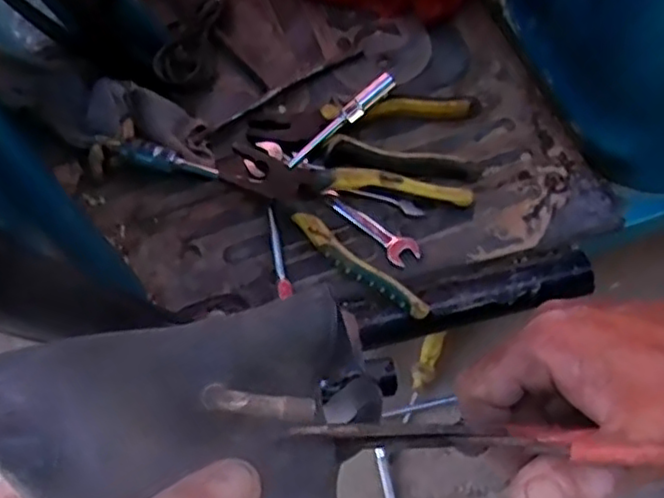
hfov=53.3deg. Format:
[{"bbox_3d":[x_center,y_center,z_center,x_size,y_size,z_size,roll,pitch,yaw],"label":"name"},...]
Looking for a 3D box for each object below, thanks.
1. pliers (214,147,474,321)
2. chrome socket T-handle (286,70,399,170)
[{"bbox_3d":[0.006,-0.043,0.528,0.208,0.027,0.105,30,68,16],"label":"pliers"},{"bbox_3d":[0.008,-0.105,0.545,0.110,0.015,0.019,-40,67,1],"label":"chrome socket T-handle"}]

